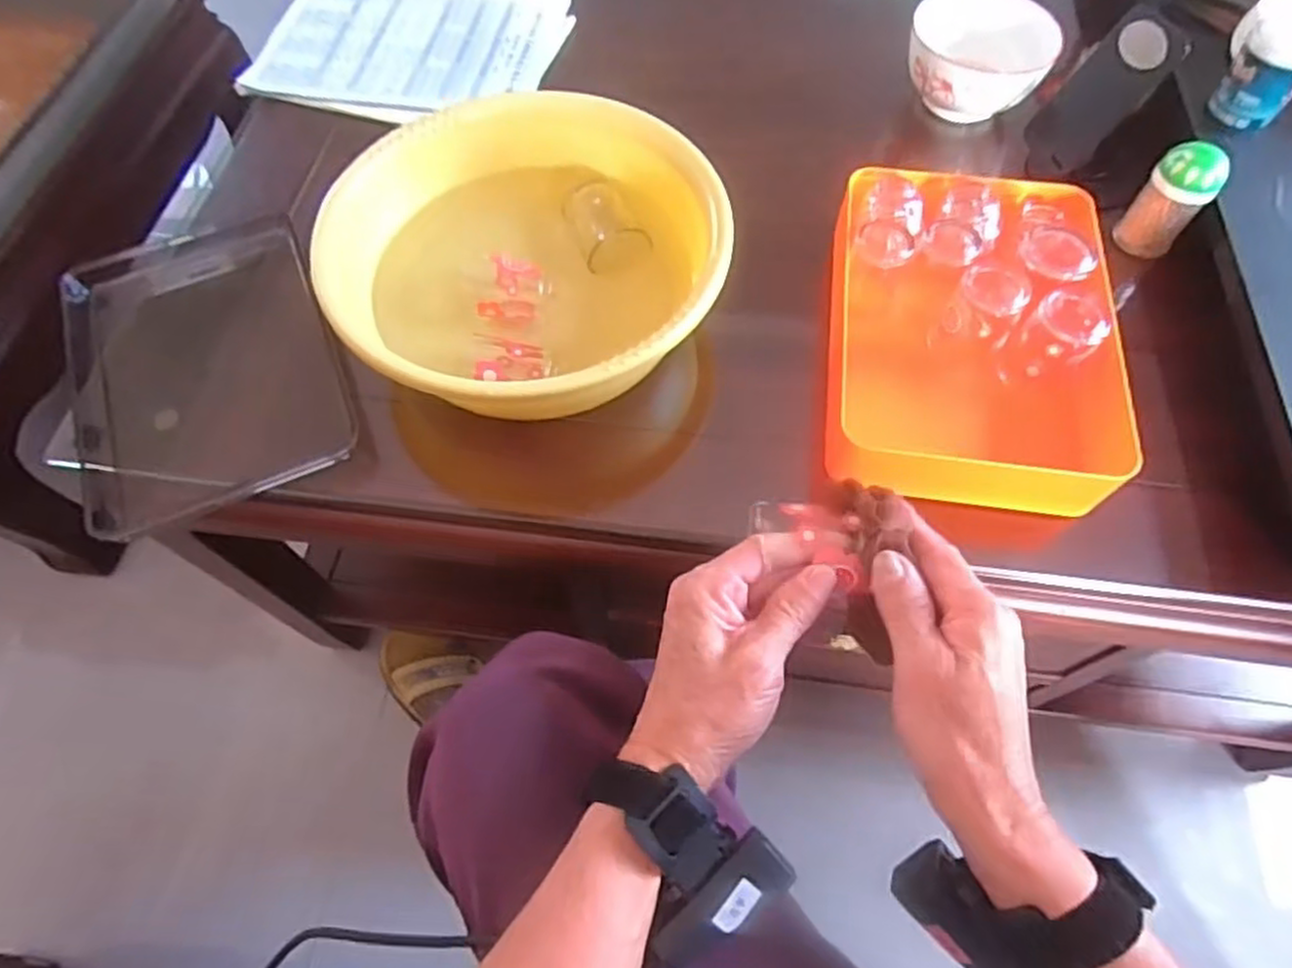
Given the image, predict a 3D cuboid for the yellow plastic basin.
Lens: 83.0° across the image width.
[{"bbox_3d":[-0.093,-0.160,0.552,0.282,0.098,0.267,0,63,1],"label":"yellow plastic basin"}]

